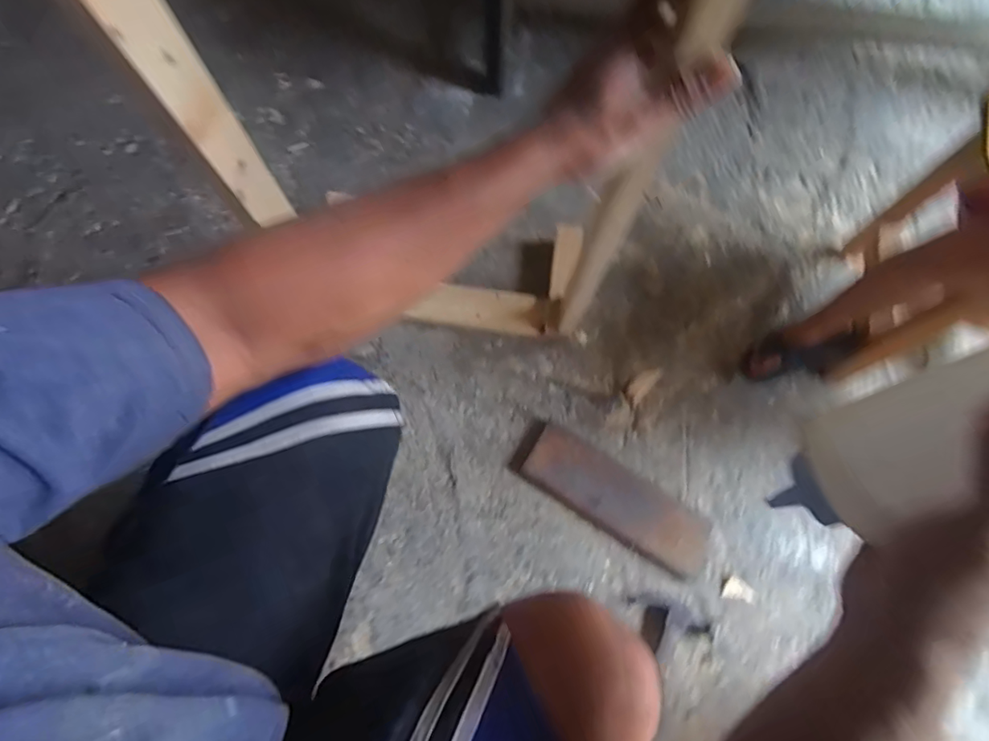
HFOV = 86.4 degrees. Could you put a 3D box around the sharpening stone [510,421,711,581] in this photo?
[{"bbox_3d":[0.163,0.171,0.716,0.280,0.042,0.085,32,72,5],"label":"sharpening stone"}]

